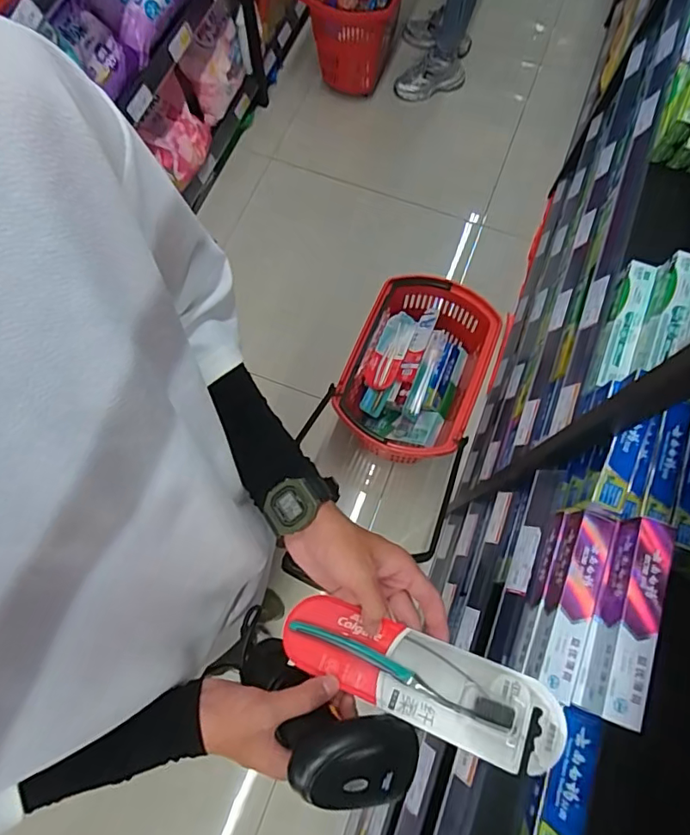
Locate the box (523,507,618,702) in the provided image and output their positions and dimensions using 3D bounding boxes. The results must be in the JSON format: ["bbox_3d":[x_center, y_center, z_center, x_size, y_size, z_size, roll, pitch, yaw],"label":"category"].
[{"bbox_3d":[0.270,0.218,0.621,0.049,0.045,0.211,22,74,7],"label":"box"}]

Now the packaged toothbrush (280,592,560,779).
[{"bbox_3d":[0.051,0.199,0.398,0.215,0.019,0.060,12,72,26],"label":"packaged toothbrush"}]

